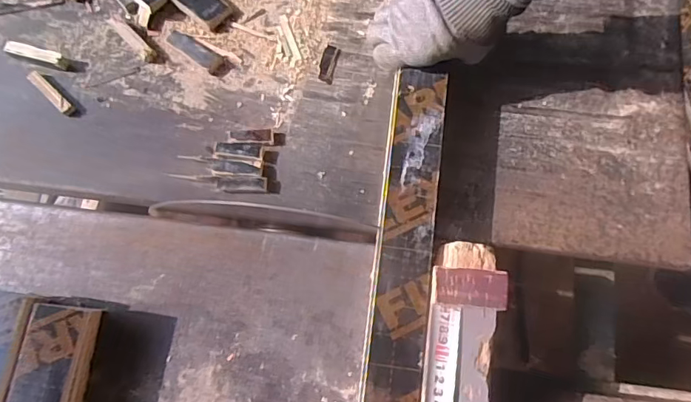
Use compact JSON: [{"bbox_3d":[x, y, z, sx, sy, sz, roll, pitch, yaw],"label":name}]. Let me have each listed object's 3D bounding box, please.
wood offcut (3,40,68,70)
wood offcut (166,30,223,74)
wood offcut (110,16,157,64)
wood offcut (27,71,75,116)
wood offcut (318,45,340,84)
[{"bbox_3d":[-0.334,-0.157,0.531,0.063,0.020,0.013,14,77,3],"label":"wood offcut"},{"bbox_3d":[-0.164,-0.165,0.539,0.063,0.017,0.024,33,78,8],"label":"wood offcut"},{"bbox_3d":[-0.235,-0.179,0.543,0.015,0.015,0.068,-43,80,-10],"label":"wood offcut"},{"bbox_3d":[-0.315,-0.116,0.526,0.067,0.013,0.015,43,80,10],"label":"wood offcut"},{"bbox_3d":[-0.019,-0.151,0.542,0.018,0.004,0.044,13,76,3],"label":"wood offcut"}]

